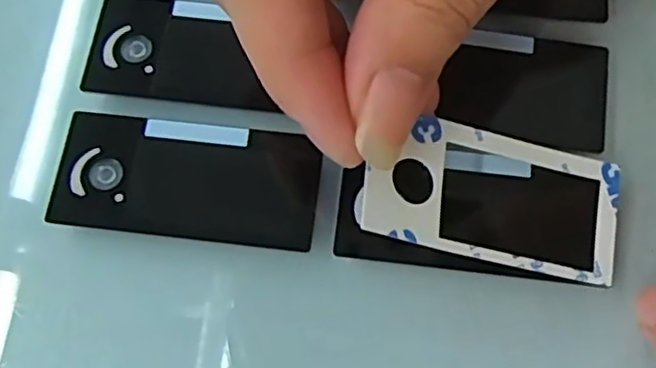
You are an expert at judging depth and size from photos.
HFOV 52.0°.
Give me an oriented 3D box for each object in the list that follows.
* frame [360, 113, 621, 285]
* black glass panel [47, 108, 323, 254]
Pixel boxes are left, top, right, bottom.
[{"bbox_3d":[0.035,0.002,0.138,0.059,0.004,0.028,12,73,-17],"label":"frame"},{"bbox_3d":[-0.032,-0.001,0.153,0.059,0.004,0.027,6,71,3],"label":"black glass panel"}]

